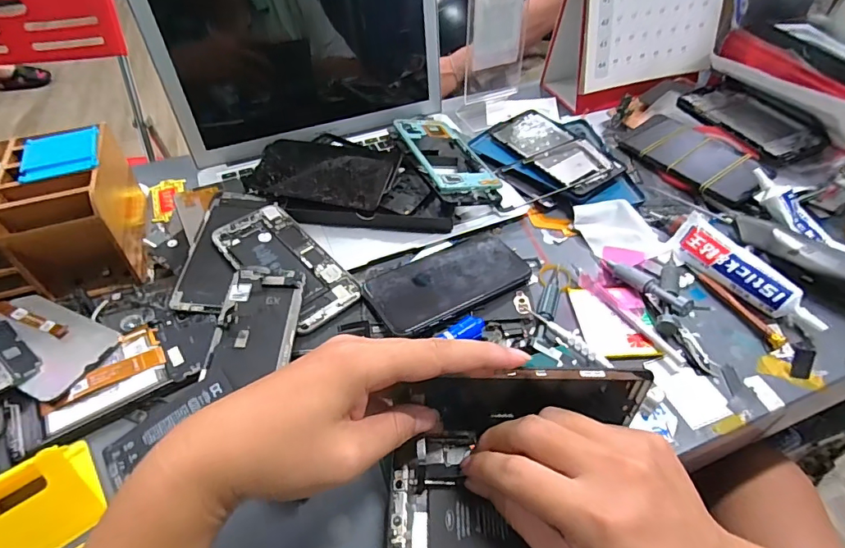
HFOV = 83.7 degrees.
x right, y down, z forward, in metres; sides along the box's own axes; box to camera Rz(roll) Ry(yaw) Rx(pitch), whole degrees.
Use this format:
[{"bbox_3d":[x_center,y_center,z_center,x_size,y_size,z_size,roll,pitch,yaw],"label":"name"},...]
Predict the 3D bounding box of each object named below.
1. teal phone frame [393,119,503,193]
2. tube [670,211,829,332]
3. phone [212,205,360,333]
[{"bbox_3d":[0.025,-0.145,0.553,0.082,0.010,0.169,-5,43,-22],"label":"teal phone frame"},{"bbox_3d":[0.287,-0.001,0.425,0.039,0.028,0.137,-19,49,-16],"label":"tube"},{"bbox_3d":[-0.130,-0.012,0.443,0.072,0.009,0.151,-34,63,-27],"label":"phone"}]

